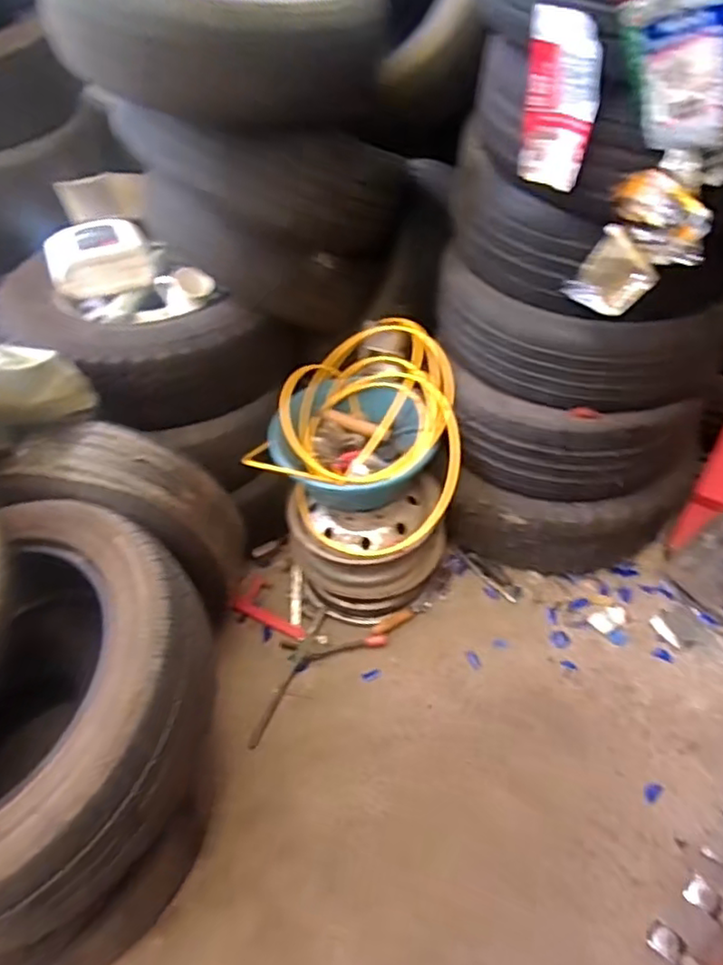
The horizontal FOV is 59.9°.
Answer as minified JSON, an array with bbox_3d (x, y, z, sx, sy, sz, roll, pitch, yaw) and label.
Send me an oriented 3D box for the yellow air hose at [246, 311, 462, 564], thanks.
[{"bbox_3d":[0.035,-0.117,1.523,0.478,0.286,0.491,-3,49,4],"label":"yellow air hose"}]

